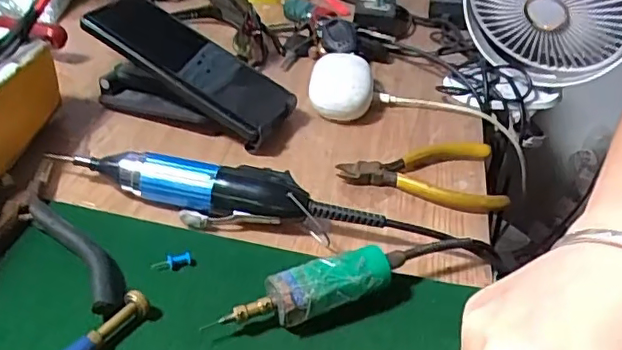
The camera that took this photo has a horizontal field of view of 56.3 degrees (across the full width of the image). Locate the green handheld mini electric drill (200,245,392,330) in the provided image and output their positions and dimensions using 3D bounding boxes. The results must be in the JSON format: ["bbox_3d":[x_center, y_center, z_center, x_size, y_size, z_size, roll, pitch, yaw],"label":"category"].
[{"bbox_3d":[-0.003,0.065,0.308,0.094,0.033,0.023,-9,38,-20],"label":"green handheld mini electric drill"}]

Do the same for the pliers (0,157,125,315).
[{"bbox_3d":[-0.157,0.033,0.348,0.087,0.013,0.142,-3,36,-13],"label":"pliers"}]

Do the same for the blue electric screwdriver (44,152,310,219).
[{"bbox_3d":[-0.085,0.008,0.380,0.167,0.030,0.028,9,35,5],"label":"blue electric screwdriver"}]

